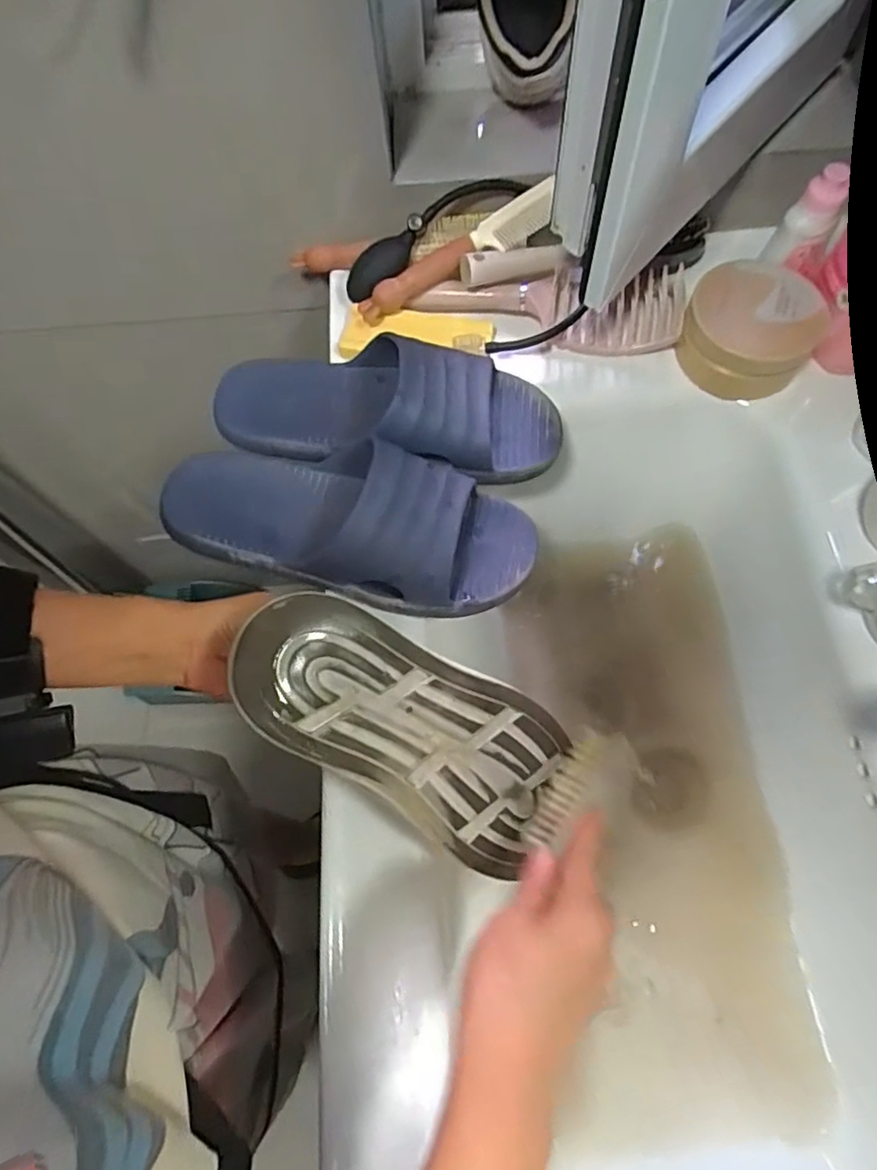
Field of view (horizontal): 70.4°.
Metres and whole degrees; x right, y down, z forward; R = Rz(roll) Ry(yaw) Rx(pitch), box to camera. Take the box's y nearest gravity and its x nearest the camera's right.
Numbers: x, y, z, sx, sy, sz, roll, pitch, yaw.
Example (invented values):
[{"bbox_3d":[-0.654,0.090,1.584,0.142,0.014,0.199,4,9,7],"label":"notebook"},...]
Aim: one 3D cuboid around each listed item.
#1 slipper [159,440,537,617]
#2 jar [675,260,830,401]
[{"bbox_3d":[-0.070,-0.052,0.458,0.276,0.074,0.110,12,69,8],"label":"slipper"},{"bbox_3d":[0.260,-0.212,0.519,0.102,0.049,0.099,-1,68,3],"label":"jar"}]

